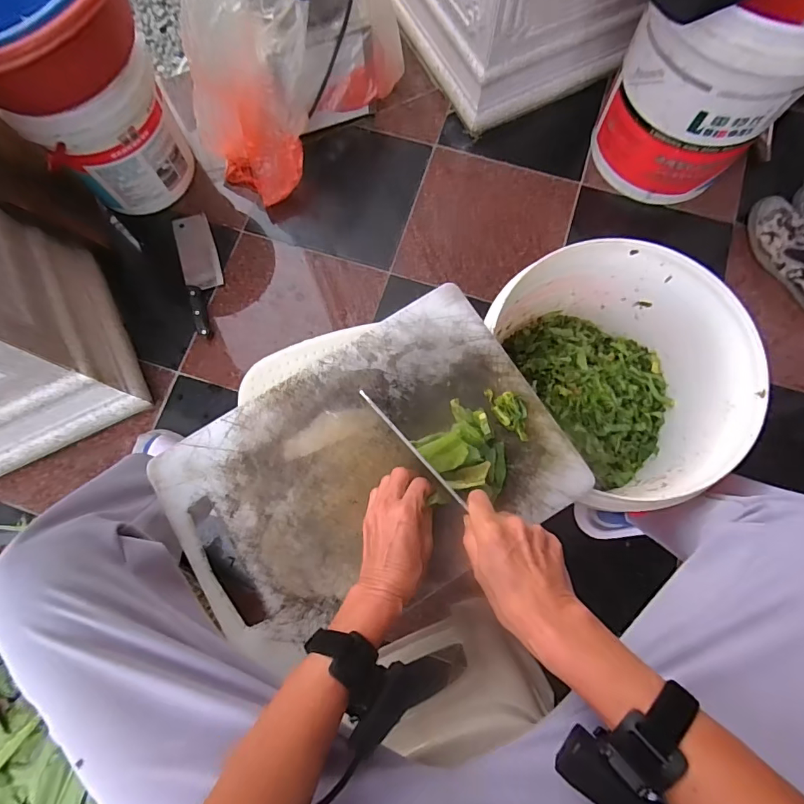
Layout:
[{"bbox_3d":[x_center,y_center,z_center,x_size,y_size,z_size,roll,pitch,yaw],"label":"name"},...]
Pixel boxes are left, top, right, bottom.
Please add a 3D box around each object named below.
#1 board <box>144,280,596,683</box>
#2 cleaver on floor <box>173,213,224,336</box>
[{"bbox_3d":[-0.034,0.073,0.482,0.390,0.019,0.271,-32,78,-7],"label":"board"},{"bbox_3d":[-0.387,-0.252,0.880,0.071,0.025,0.258,-16,76,-3],"label":"cleaver on floor"}]

